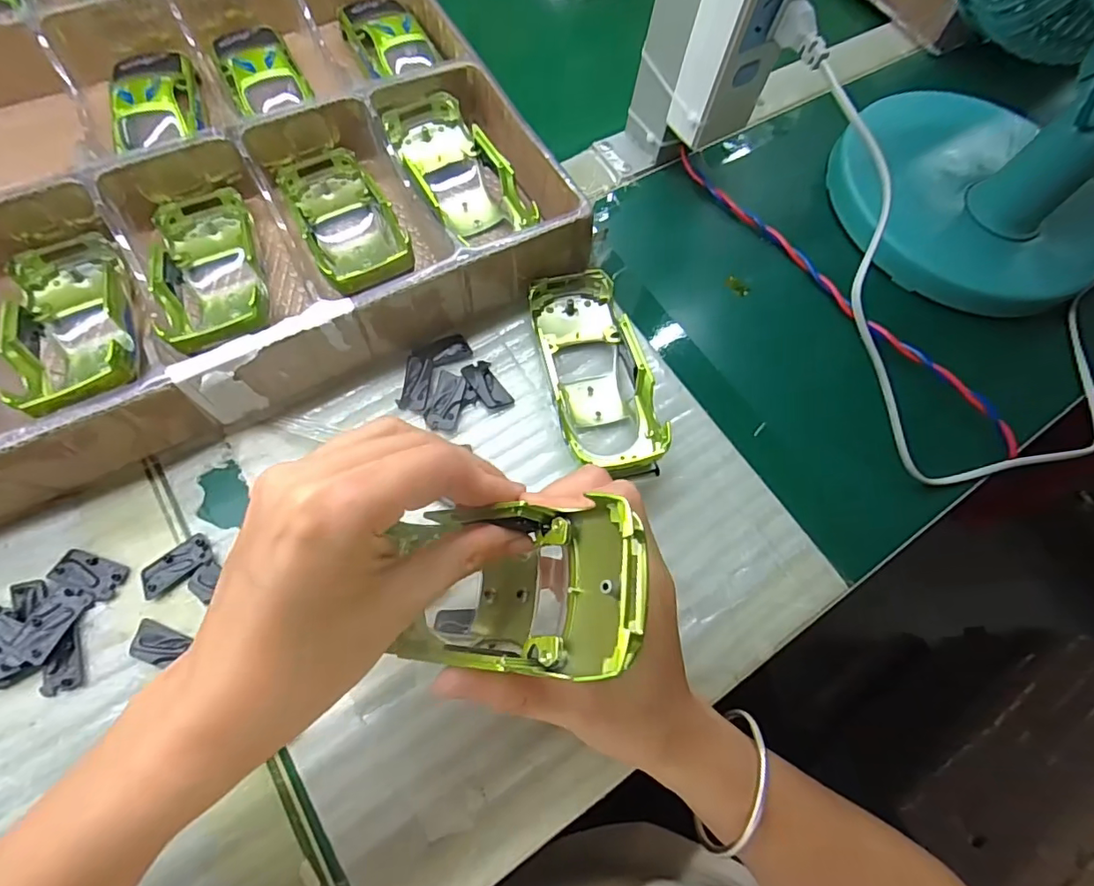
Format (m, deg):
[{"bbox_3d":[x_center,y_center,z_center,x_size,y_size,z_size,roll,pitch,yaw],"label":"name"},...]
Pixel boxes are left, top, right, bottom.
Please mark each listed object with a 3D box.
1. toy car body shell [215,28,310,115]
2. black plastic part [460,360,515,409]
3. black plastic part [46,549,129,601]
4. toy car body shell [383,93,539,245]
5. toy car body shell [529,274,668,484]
[{"bbox_3d":[-0.197,-0.259,0.360,0.044,0.019,0.089,-25,72,-14],"label":"toy car body shell"},{"bbox_3d":[-0.035,-0.035,0.313,0.018,0.005,0.033,-29,74,-15],"label":"black plastic part"},{"bbox_3d":[-0.229,0.065,0.265,0.030,0.007,0.017,19,68,3],"label":"black plastic part"},{"bbox_3d":[-0.060,-0.174,0.346,0.057,0.033,0.119,-30,75,-14],"label":"toy car body shell"},{"bbox_3d":[0.029,-0.043,0.307,0.053,0.033,0.133,-12,70,-9],"label":"toy car body shell"}]

